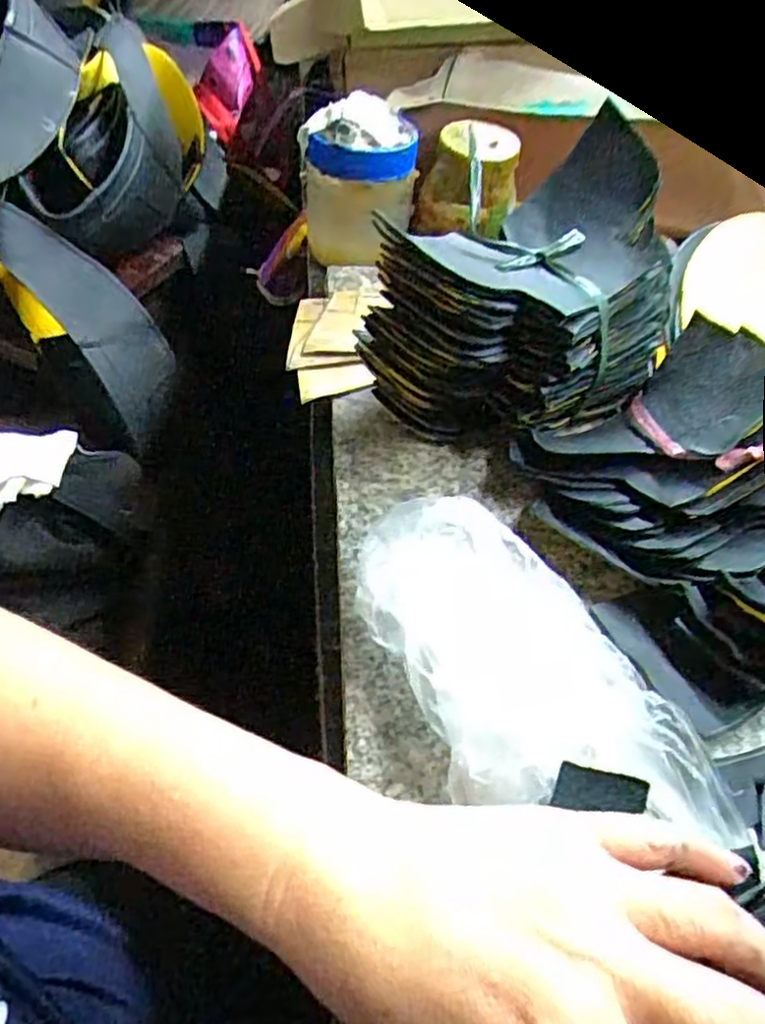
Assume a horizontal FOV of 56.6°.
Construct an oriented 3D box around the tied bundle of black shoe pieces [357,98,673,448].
[{"bbox_3d":[0.080,-0.107,0.371,0.174,0.103,0.106,-34,60,-29],"label":"tied bundle of black shoe pieces"}]

